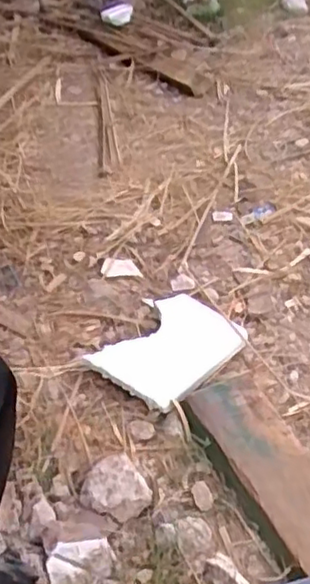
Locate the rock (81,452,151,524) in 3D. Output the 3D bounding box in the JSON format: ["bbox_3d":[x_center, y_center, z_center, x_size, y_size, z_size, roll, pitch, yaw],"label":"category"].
[{"bbox_3d":[-0.049,0.258,0.861,0.080,0.035,0.076,2,43,-2],"label":"rock"}]

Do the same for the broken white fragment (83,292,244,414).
[{"bbox_3d":[0.033,0.086,1.070,0.174,0.024,0.240,25,44,32],"label":"broken white fragment"}]

